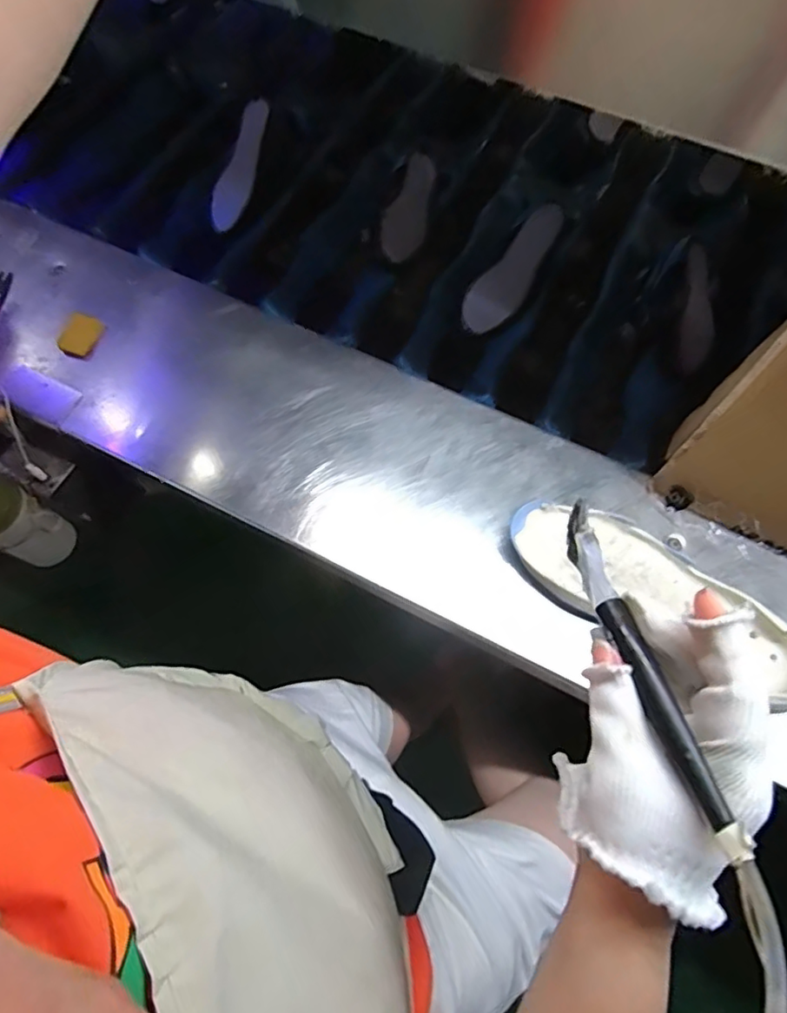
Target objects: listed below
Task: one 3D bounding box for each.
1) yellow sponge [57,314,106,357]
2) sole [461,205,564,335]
[{"bbox_3d":[-0.365,-0.200,0.665,0.039,0.012,0.049,19,68,6],"label":"yellow sponge"},{"bbox_3d":[0.158,-0.302,0.734,0.059,0.009,0.188,41,89,-7],"label":"sole"}]

